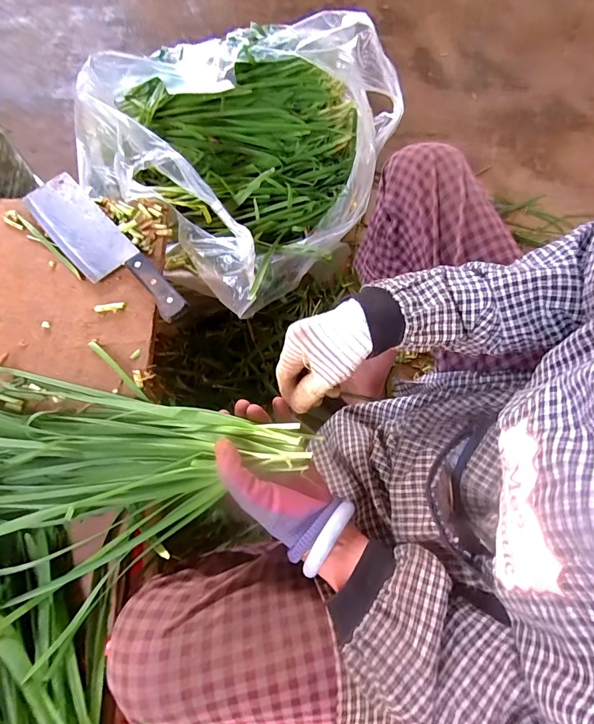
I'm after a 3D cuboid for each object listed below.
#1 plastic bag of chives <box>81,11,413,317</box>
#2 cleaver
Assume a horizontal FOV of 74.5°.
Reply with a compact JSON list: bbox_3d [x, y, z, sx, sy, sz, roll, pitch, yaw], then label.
[{"bbox_3d":[-0.061,-0.372,0.611,0.380,0.202,0.483,36,73,10],"label":"plastic bag of chives"},{"bbox_3d":[-0.240,-0.141,0.475,0.068,0.021,0.277,-41,77,-15],"label":"cleaver"}]

